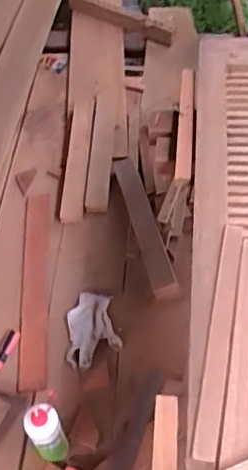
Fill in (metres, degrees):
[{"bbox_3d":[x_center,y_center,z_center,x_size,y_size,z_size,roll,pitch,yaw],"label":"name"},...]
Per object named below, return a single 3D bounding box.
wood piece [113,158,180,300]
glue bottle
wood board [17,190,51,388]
[{"bbox_3d":[0.054,-0.035,1.529,0.070,0.036,0.499,-13,55,-5],"label":"wood piece"},{"bbox_3d":[-0.155,0.410,1.138,0.070,0.200,0.064,-2,54,3],"label":"glue bottle"},{"bbox_3d":[-0.232,0.122,1.477,0.075,0.029,0.595,-6,54,0],"label":"wood board"}]

